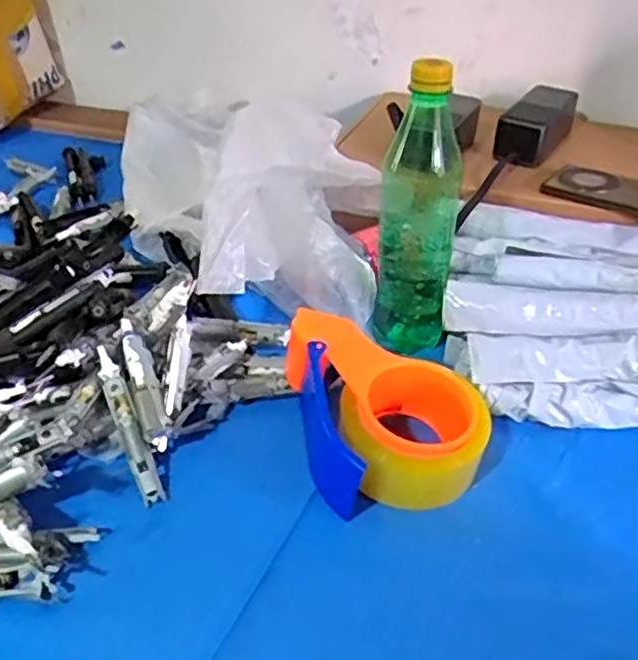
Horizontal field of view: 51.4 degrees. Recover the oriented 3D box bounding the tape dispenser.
[{"bbox_3d":[0.048,0.055,0.474,0.140,0.075,0.123,-1,36,-1],"label":"tape dispenser"}]

